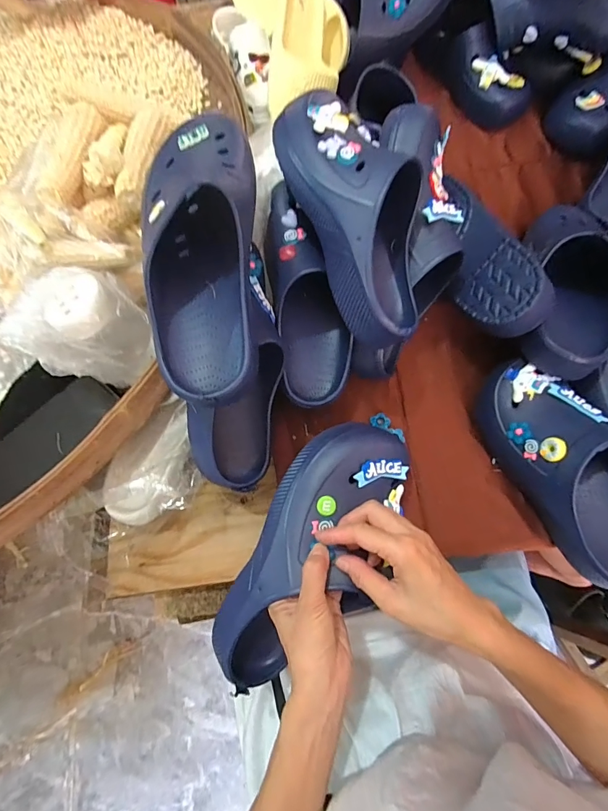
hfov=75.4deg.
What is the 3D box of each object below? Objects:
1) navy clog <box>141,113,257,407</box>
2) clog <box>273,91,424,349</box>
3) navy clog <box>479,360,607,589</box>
[{"bbox_3d":[-0.095,-0.143,0.359,0.102,0.085,0.284,-4,71,3],"label":"navy clog"},{"bbox_3d":[0.064,-0.189,0.393,0.115,0.090,0.257,-21,85,22],"label":"clog"},{"bbox_3d":[0.285,0.063,0.420,0.114,0.081,0.245,-12,70,0],"label":"navy clog"}]

